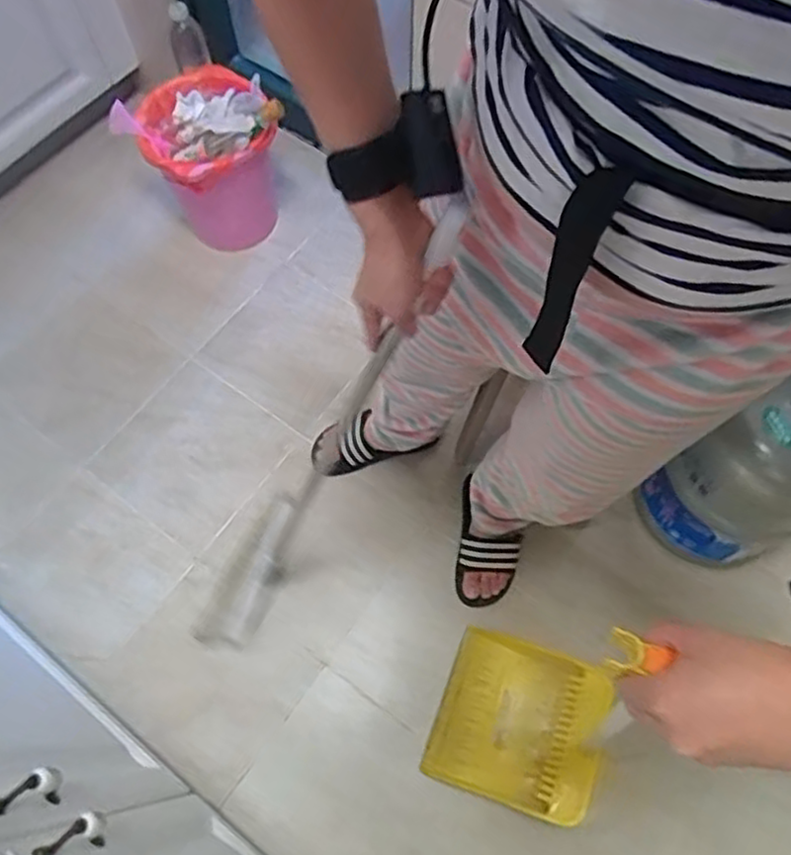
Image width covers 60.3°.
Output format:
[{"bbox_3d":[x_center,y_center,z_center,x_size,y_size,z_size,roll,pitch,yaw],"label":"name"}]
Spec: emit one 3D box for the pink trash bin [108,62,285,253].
[{"bbox_3d":[-0.369,-0.542,1.388,0.247,0.285,0.256,0,68,0],"label":"pink trash bin"}]

